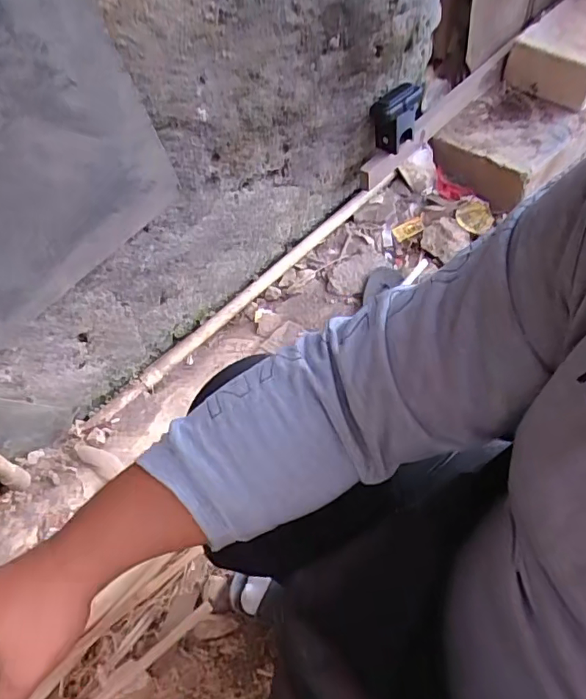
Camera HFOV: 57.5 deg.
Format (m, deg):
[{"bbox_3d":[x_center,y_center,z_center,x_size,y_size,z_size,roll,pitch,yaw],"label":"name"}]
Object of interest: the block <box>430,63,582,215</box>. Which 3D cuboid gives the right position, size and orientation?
[{"bbox_3d":[0.485,-0.476,1.243,0.238,0.111,0.326,33,61,25],"label":"block"}]

